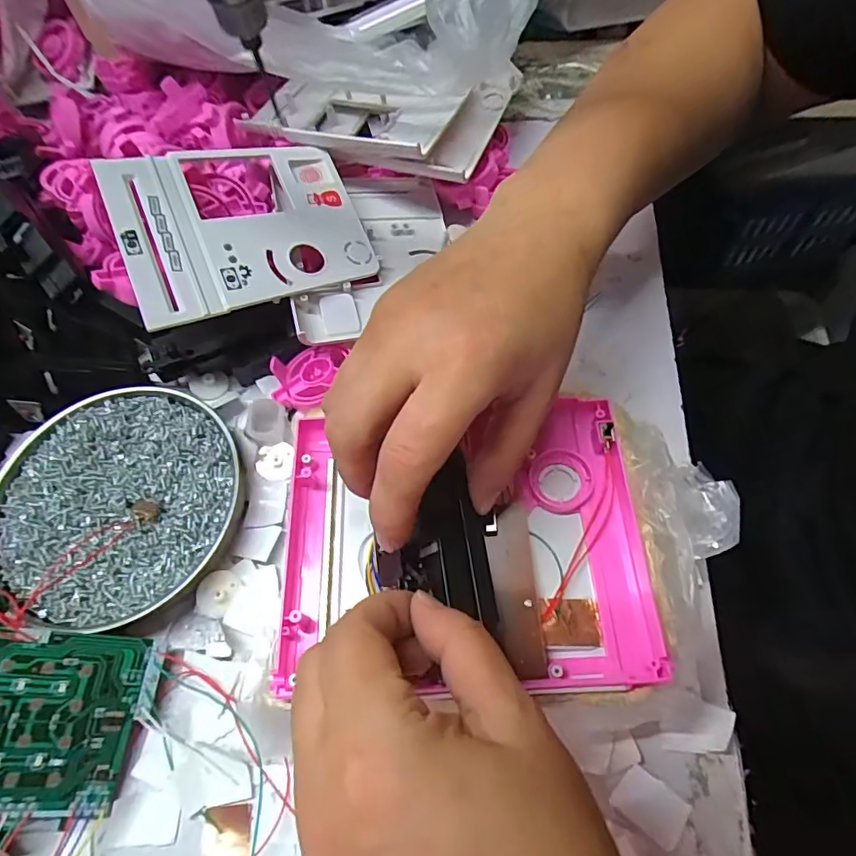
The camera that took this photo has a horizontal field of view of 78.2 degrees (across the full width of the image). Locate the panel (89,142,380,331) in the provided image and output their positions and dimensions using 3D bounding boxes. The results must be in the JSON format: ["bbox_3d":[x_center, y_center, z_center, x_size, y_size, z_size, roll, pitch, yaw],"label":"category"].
[{"bbox_3d":[-0.109,-0.125,0.318,0.141,0.007,0.115,-19,76,-26],"label":"panel"}]

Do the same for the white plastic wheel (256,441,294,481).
[{"bbox_3d":[-0.089,0.019,0.307,0.020,0.004,0.022,3,81,-22],"label":"white plastic wheel"}]

